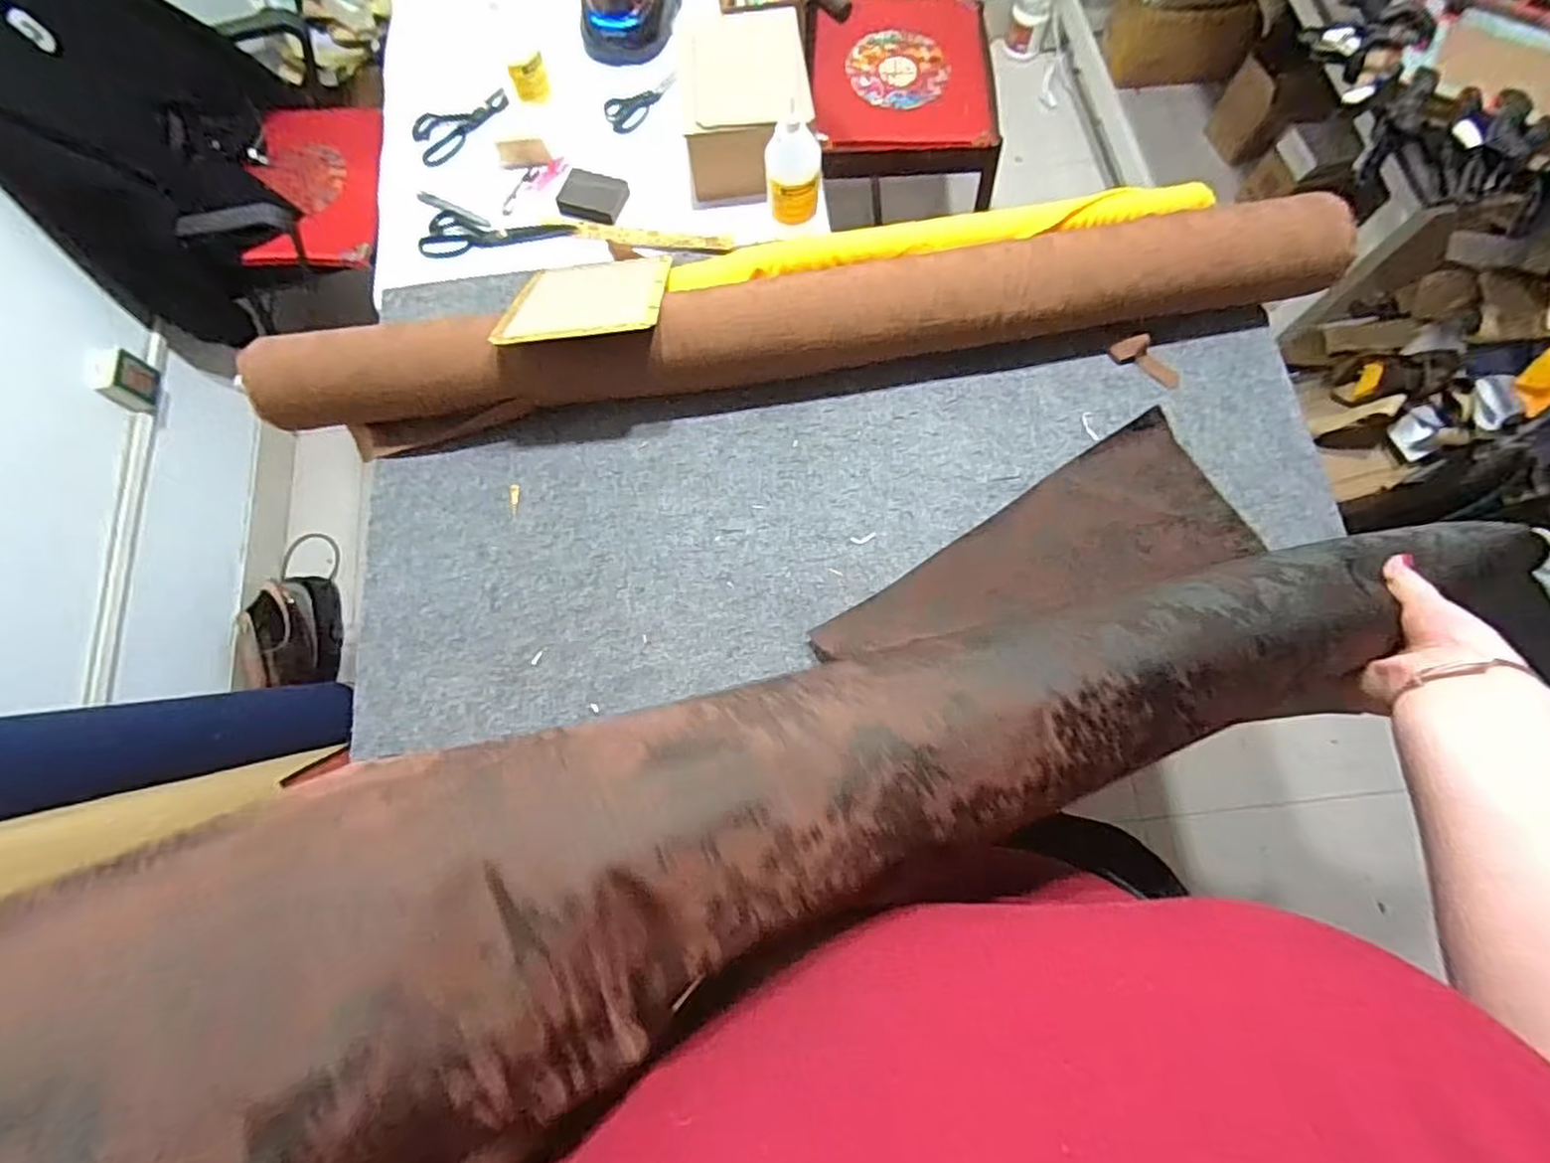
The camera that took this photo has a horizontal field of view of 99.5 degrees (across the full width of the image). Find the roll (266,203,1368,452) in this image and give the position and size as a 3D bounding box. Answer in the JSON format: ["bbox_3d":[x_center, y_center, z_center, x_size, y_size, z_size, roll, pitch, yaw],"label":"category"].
[{"bbox_3d":[0.031,-0.342,0.886,1.427,0.157,0.154,-6,74,1],"label":"roll"}]

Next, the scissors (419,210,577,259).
[{"bbox_3d":[-0.437,-0.556,1.037,0.238,0.017,0.080,-8,74,0],"label":"scissors"}]

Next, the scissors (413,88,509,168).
[{"bbox_3d":[-0.525,-0.762,1.079,0.169,0.017,0.098,-43,77,-9],"label":"scissors"}]

